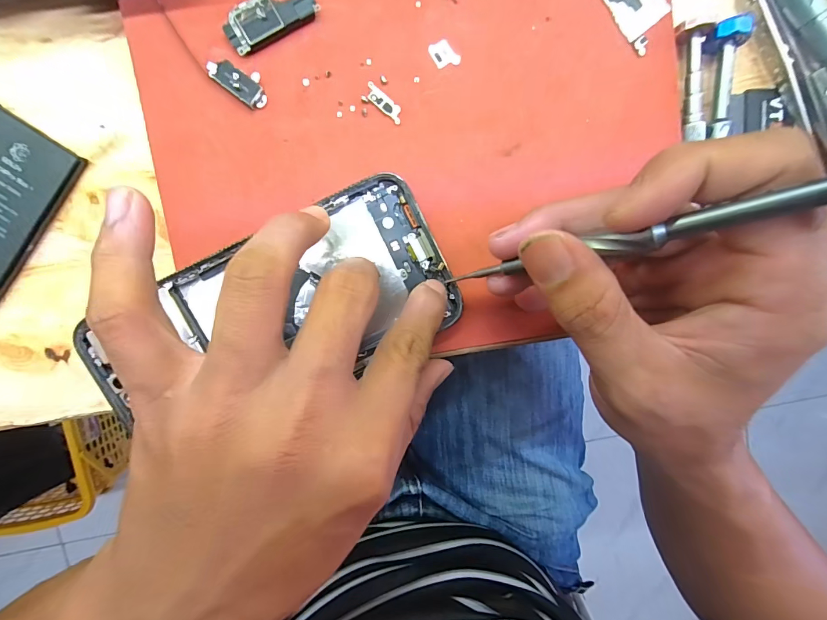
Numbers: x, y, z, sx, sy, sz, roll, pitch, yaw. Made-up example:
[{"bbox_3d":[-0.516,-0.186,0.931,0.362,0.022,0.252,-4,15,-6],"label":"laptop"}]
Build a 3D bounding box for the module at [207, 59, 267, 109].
[{"bbox_3d":[-0.077,-0.101,0.158,0.027,0.005,0.013,34,92,-7],"label":"module"}]

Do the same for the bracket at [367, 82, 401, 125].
[{"bbox_3d":[-0.013,-0.095,0.164,0.021,0.004,0.007,39,91,-7],"label":"bracket"}]

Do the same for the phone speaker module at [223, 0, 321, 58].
[{"bbox_3d":[-0.062,-0.126,0.156,0.040,0.004,0.018,-33,97,-1],"label":"phone speaker module"}]

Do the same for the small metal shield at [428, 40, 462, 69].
[{"bbox_3d":[0.014,-0.117,0.165,0.011,0.004,0.013,-37,97,0],"label":"small metal shield"}]

